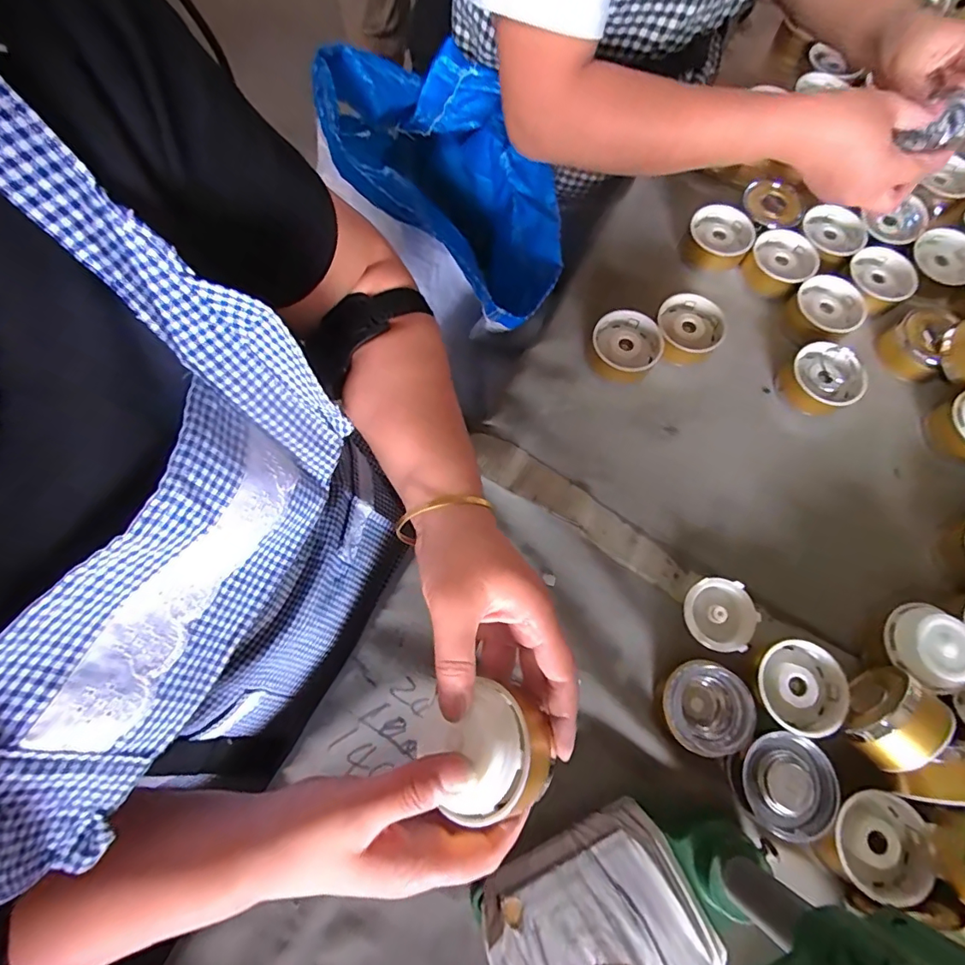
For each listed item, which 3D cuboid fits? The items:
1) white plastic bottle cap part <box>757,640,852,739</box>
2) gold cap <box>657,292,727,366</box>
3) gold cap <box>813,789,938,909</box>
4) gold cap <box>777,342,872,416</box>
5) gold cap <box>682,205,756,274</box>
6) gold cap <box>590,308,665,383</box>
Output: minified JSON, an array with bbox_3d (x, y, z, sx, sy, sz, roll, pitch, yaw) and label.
[{"bbox_3d":[0.252,0.164,0.388,0.066,0.036,0.067,1,71,-2],"label":"white plastic bottle cap part"},{"bbox_3d":[0.212,-0.154,0.495,0.068,0.031,0.073,1,71,-2],"label":"gold cap"},{"bbox_3d":[0.280,0.259,0.345,0.068,0.023,0.068,9,69,6],"label":"gold cap"},{"bbox_3d":[0.335,-0.102,0.475,0.067,0.036,0.059,41,74,9],"label":"gold cap"},{"bbox_3d":[0.256,-0.265,0.523,0.065,0.031,0.073,31,73,9],"label":"gold cap"},{"bbox_3d":[0.138,-0.128,0.479,0.066,0.027,0.078,30,72,8],"label":"gold cap"}]

